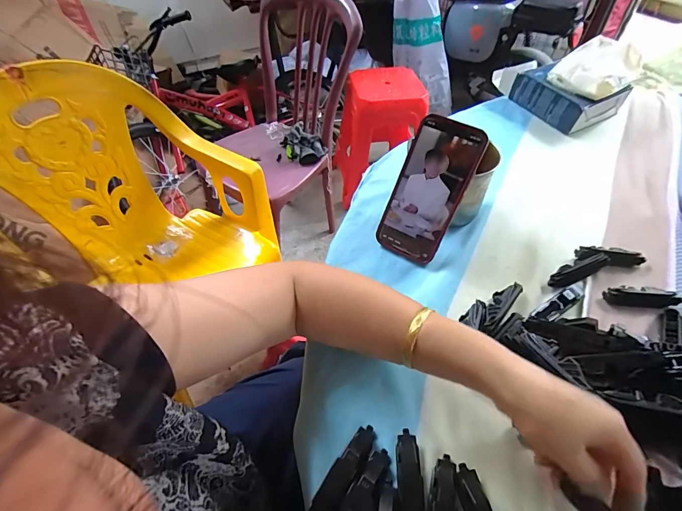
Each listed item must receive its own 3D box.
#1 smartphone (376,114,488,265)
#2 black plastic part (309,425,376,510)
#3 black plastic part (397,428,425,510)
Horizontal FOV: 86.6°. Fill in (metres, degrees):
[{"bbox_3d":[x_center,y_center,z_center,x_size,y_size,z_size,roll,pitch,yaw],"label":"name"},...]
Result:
[{"bbox_3d":[0.099,-0.072,0.414,0.076,0.158,0.009,29,21,22],"label":"smartphone"},{"bbox_3d":[0.003,0.174,0.292,0.019,0.024,0.080,29,57,22],"label":"black plastic part"},{"bbox_3d":[0.054,0.184,0.286,0.019,0.018,0.082,1,51,1],"label":"black plastic part"}]

